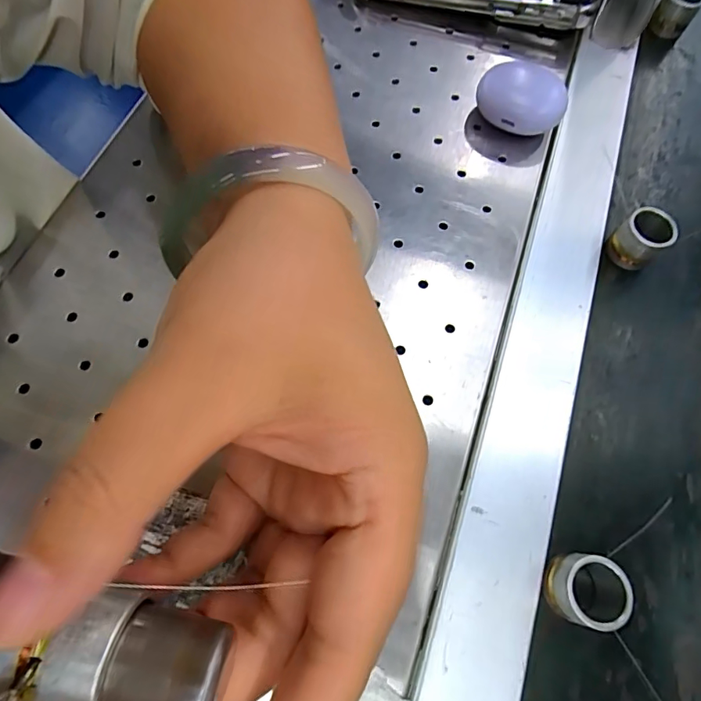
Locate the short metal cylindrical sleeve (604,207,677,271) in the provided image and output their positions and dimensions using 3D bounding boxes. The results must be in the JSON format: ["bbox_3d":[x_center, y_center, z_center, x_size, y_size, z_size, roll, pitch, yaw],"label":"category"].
[{"bbox_3d":[0.156,-0.061,0.246,0.023,0.023,0.023,1,67,-2],"label":"short metal cylindrical sleeve"}]

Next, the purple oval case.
[{"bbox_3d":[0.103,-0.148,0.279,0.050,0.026,0.035,3,67,-1],"label":"purple oval case"}]

